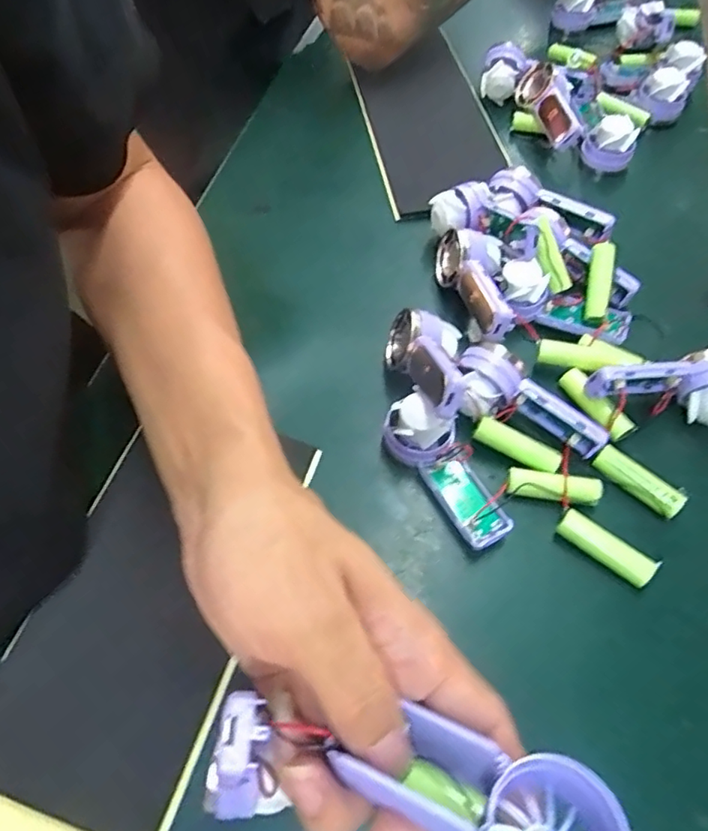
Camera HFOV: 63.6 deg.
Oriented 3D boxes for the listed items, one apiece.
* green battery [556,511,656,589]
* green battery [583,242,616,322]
[{"bbox_3d":[0.132,0.070,0.302,0.050,0.013,0.013,36,64,18],"label":"green battery"},{"bbox_3d":[0.162,-0.087,0.377,0.014,0.014,0.052,10,88,3],"label":"green battery"}]

